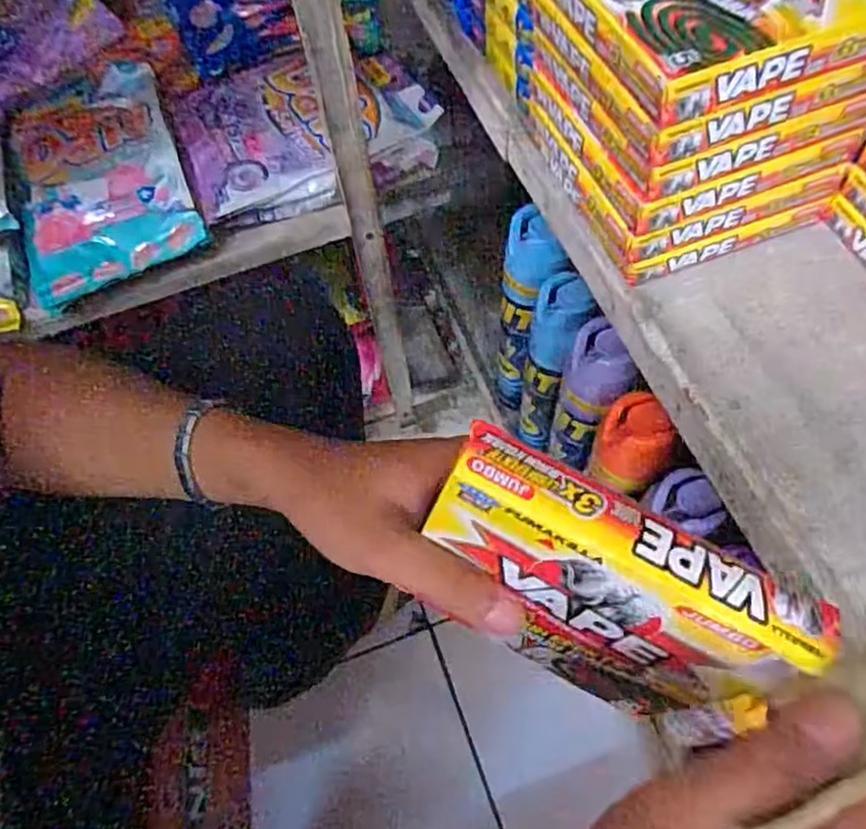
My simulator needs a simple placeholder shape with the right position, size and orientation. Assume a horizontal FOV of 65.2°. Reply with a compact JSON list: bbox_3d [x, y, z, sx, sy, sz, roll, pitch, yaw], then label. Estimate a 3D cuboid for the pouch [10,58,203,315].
[{"bbox_3d":[-0.290,-0.211,0.591,0.139,0.038,0.222,-19,62,-8],"label":"pouch"}]

